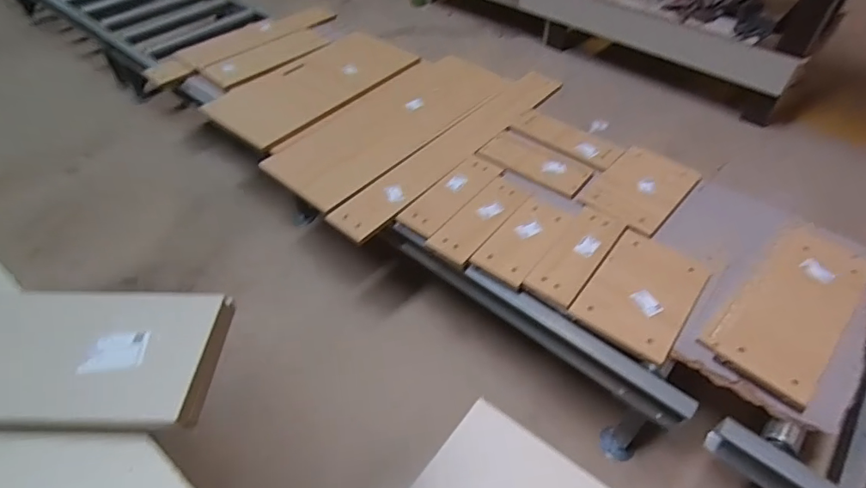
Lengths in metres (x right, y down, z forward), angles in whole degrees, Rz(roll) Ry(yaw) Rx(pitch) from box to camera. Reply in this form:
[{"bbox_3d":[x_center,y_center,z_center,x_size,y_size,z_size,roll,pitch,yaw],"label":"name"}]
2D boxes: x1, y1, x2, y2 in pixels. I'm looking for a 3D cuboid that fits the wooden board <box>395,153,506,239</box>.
[{"bbox_3d":[0.055,-0.133,1.252,0.106,0.018,0.312,32,55,27],"label":"wooden board"}]

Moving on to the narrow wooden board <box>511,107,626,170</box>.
[{"bbox_3d":[0.386,-0.306,1.388,0.300,0.020,0.133,35,57,29],"label":"narrow wooden board"}]

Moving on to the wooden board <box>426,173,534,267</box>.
[{"bbox_3d":[0.125,-0.071,1.194,0.110,0.013,0.323,30,54,26],"label":"wooden board"}]

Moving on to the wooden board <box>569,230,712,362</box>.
[{"bbox_3d":[0.447,0.094,1.022,0.194,0.018,0.270,31,55,26],"label":"wooden board"}]

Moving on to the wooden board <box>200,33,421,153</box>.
[{"bbox_3d":[-0.386,-0.537,1.614,0.395,0.021,0.677,31,56,31],"label":"wooden board"}]

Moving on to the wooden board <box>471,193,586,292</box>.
[{"bbox_3d":[0.222,-0.023,1.137,0.127,0.010,0.287,30,54,25],"label":"wooden board"}]

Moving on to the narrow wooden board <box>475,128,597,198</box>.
[{"bbox_3d":[0.286,-0.227,1.331,0.292,0.016,0.145,29,54,25],"label":"narrow wooden board"}]

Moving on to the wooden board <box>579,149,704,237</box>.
[{"bbox_3d":[0.537,-0.151,1.247,0.200,0.017,0.304,34,56,28],"label":"wooden board"}]

